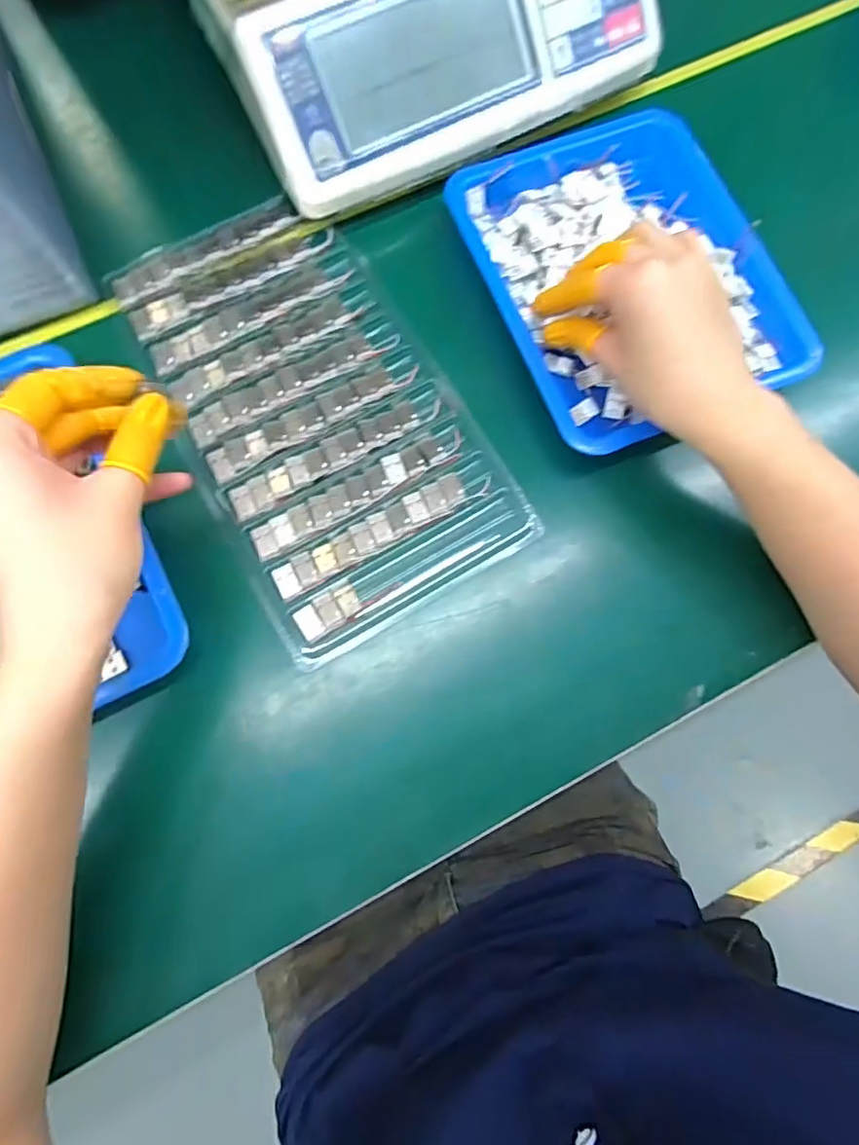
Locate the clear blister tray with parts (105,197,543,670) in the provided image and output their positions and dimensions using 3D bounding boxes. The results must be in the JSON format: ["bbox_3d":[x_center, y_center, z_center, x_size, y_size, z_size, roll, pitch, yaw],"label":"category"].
[{"bbox_3d":[-0.075,-0.104,0.361,0.155,0.011,0.286,-29,80,-7],"label":"clear blister tray with parts"}]

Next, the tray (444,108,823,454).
[{"bbox_3d":[0.123,-0.192,0.371,0.168,0.025,0.215,-21,79,-6],"label":"tray"}]

